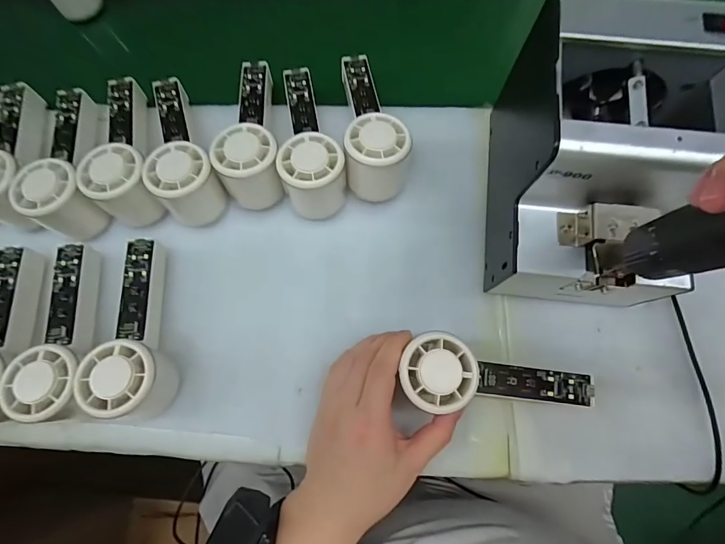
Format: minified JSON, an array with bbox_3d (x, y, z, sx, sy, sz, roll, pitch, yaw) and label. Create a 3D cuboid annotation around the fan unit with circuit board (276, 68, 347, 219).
[{"bbox_3d":[-0.049,-0.123,0.379,0.055,0.063,0.152,-11,62,-1],"label":"fan unit with circuit board"}]

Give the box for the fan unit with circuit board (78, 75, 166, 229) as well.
[{"bbox_3d":[-0.230,-0.120,0.373,0.057,0.056,0.154,-21,76,-3],"label":"fan unit with circuit board"}]

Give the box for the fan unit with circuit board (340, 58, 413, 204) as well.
[{"bbox_3d":[0.012,-0.146,0.371,0.058,0.066,0.153,-3,76,1],"label":"fan unit with circuit board"}]

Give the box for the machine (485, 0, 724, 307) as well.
[{"bbox_3d":[0.176,-0.076,0.300,0.137,0.142,0.179,13,77,5],"label":"machine"}]

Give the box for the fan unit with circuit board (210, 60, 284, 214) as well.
[{"bbox_3d":[-0.108,-0.139,0.369,0.054,0.055,0.151,-11,76,-1],"label":"fan unit with circuit board"}]

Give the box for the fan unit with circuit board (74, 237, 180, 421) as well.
[{"bbox_3d":[-0.184,0.048,0.340,0.053,0.068,0.150,-4,64,1],"label":"fan unit with circuit board"}]

